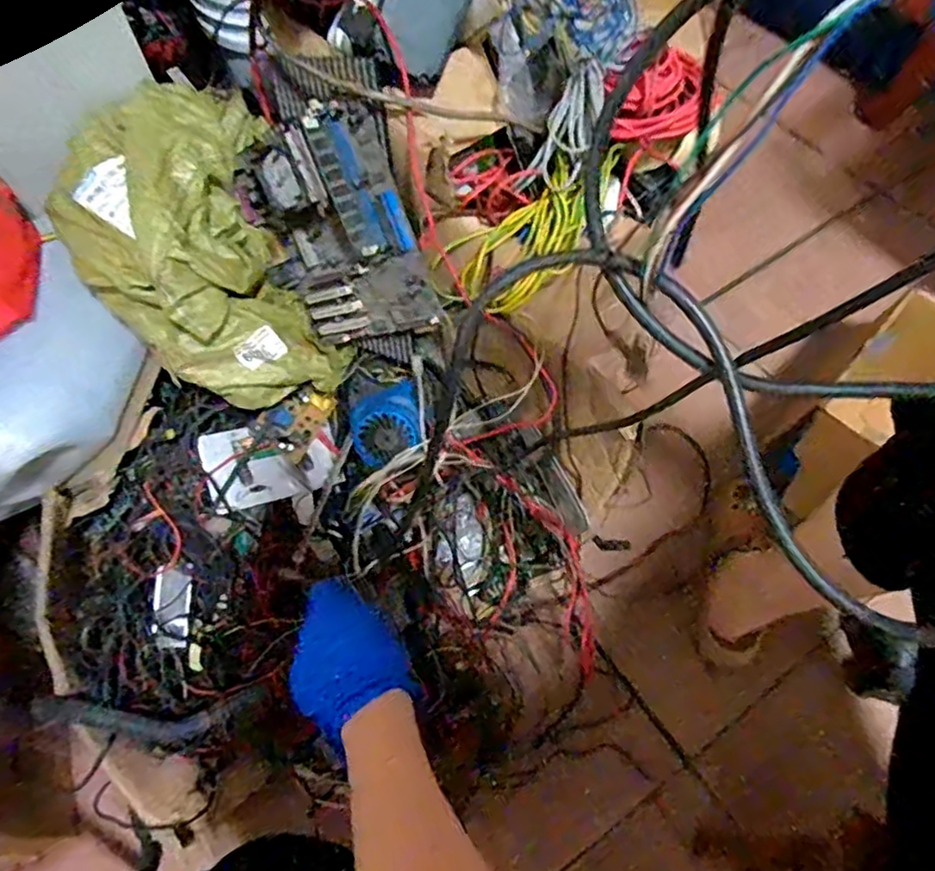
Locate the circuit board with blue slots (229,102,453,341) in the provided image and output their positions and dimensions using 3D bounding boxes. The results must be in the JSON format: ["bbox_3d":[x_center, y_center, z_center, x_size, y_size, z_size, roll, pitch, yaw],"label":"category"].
[{"bbox_3d":[-0.153,-0.219,0.734,0.231,0.246,0.048,-1,35,41],"label":"circuit board with blue slots"}]

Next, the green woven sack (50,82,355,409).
[{"bbox_3d":[-0.320,-0.214,0.775,0.236,0.212,0.325,-22,63,-11],"label":"green woven sack"}]

